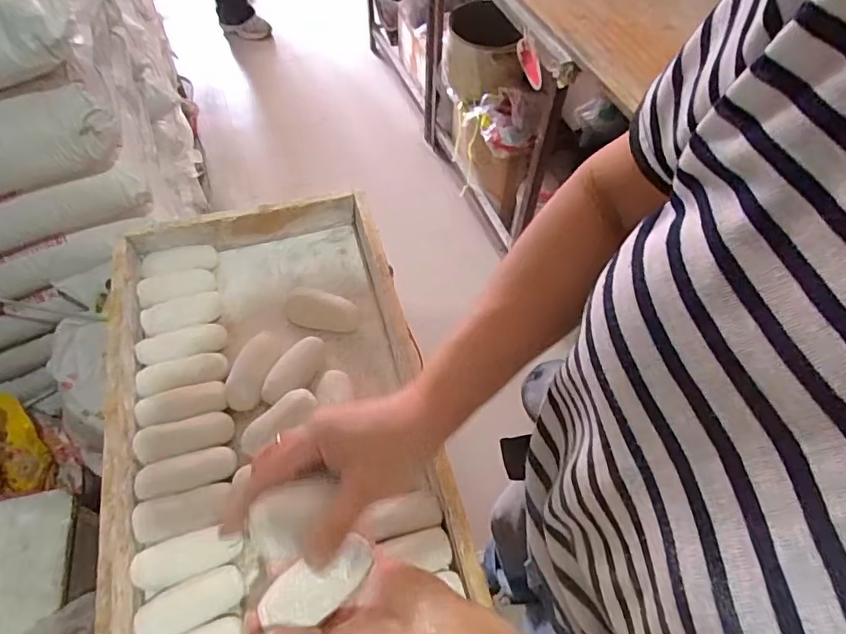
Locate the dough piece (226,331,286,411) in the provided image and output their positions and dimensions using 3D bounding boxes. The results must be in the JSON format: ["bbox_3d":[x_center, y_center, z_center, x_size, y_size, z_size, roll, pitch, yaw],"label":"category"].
[{"bbox_3d":[-0.179,0.056,0.560,0.033,0.024,0.085,17,58,12],"label":"dough piece"}]

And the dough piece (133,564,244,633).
[{"bbox_3d":[-0.194,0.241,0.442,0.084,0.020,0.033,-23,59,-14],"label":"dough piece"}]

